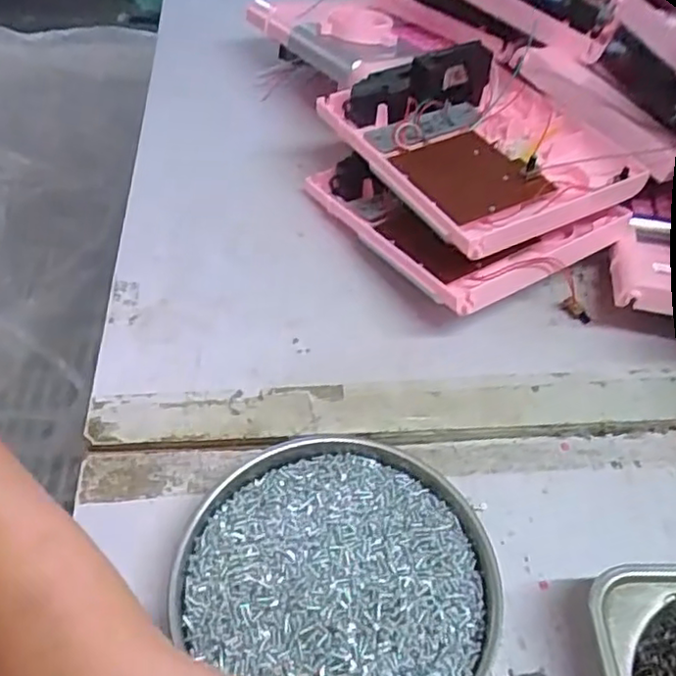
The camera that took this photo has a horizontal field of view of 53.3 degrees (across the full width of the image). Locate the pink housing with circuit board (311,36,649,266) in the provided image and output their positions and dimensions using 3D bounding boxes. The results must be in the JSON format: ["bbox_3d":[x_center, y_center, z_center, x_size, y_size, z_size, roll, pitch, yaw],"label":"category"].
[{"bbox_3d":[0.084,-0.122,0.408,0.134,0.032,0.162,-21,56,-18],"label":"pink housing with circuit board"}]

